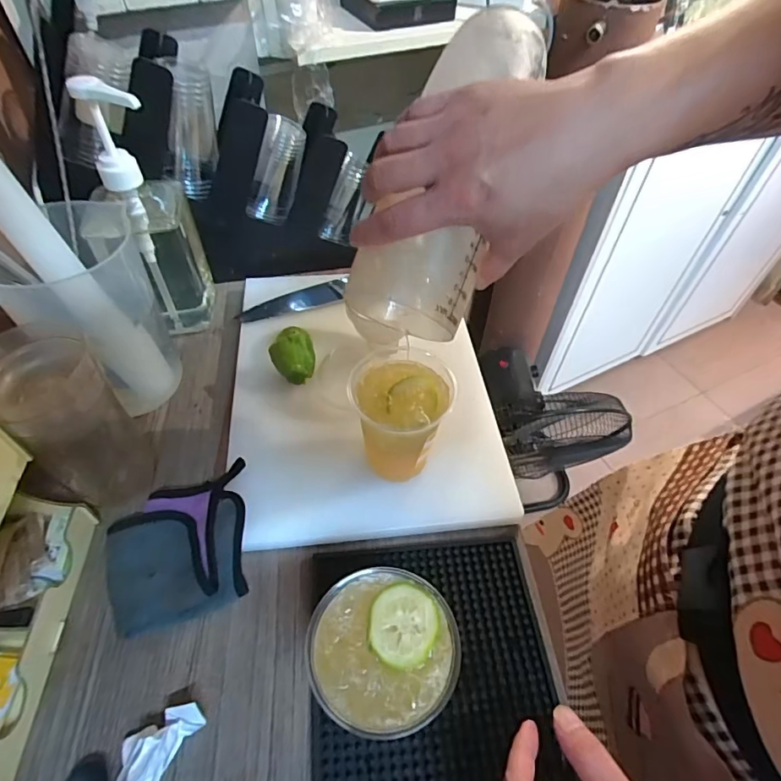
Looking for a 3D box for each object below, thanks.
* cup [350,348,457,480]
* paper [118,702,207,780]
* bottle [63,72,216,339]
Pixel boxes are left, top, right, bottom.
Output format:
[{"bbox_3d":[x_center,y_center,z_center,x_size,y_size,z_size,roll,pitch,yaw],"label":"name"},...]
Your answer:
[{"bbox_3d":[0.011,0.032,0.480,0.095,0.112,0.108,-11,53,-11],"label":"cup"},{"bbox_3d":[-0.176,0.265,0.357,0.042,0.029,0.070,23,55,15],"label":"paper"},{"bbox_3d":[-0.281,-0.206,0.579,0.062,0.290,0.117,-10,53,-9],"label":"bottle"}]

